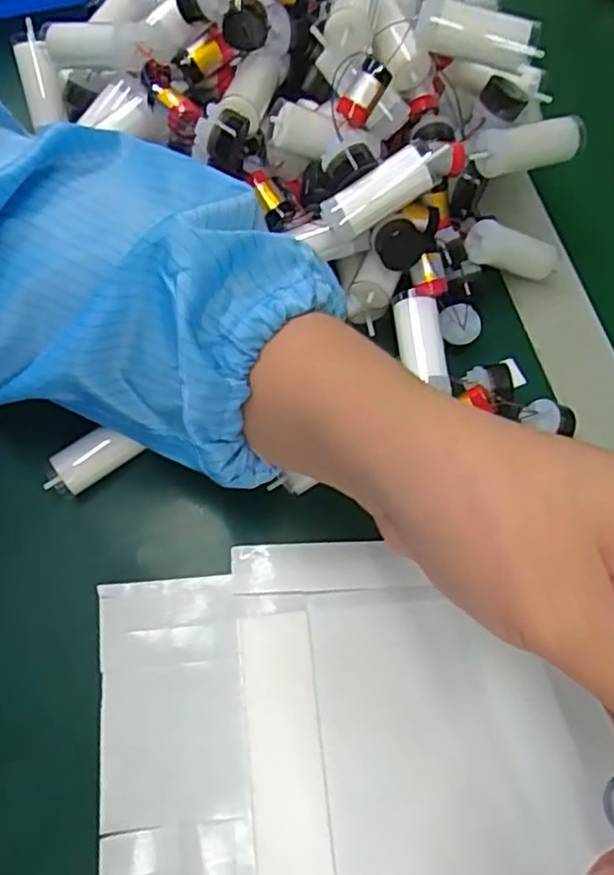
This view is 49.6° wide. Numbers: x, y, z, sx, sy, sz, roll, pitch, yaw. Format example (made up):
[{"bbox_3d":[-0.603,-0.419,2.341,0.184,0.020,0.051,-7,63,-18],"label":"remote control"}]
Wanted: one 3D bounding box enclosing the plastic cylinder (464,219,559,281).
[{"bbox_3d":[0.107,-0.095,0.338,0.054,0.020,0.017,10,67,-27],"label":"plastic cylinder"}]

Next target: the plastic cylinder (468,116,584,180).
[{"bbox_3d":[0.108,-0.141,0.321,0.058,0.017,0.019,-15,71,-8],"label":"plastic cylinder"}]

